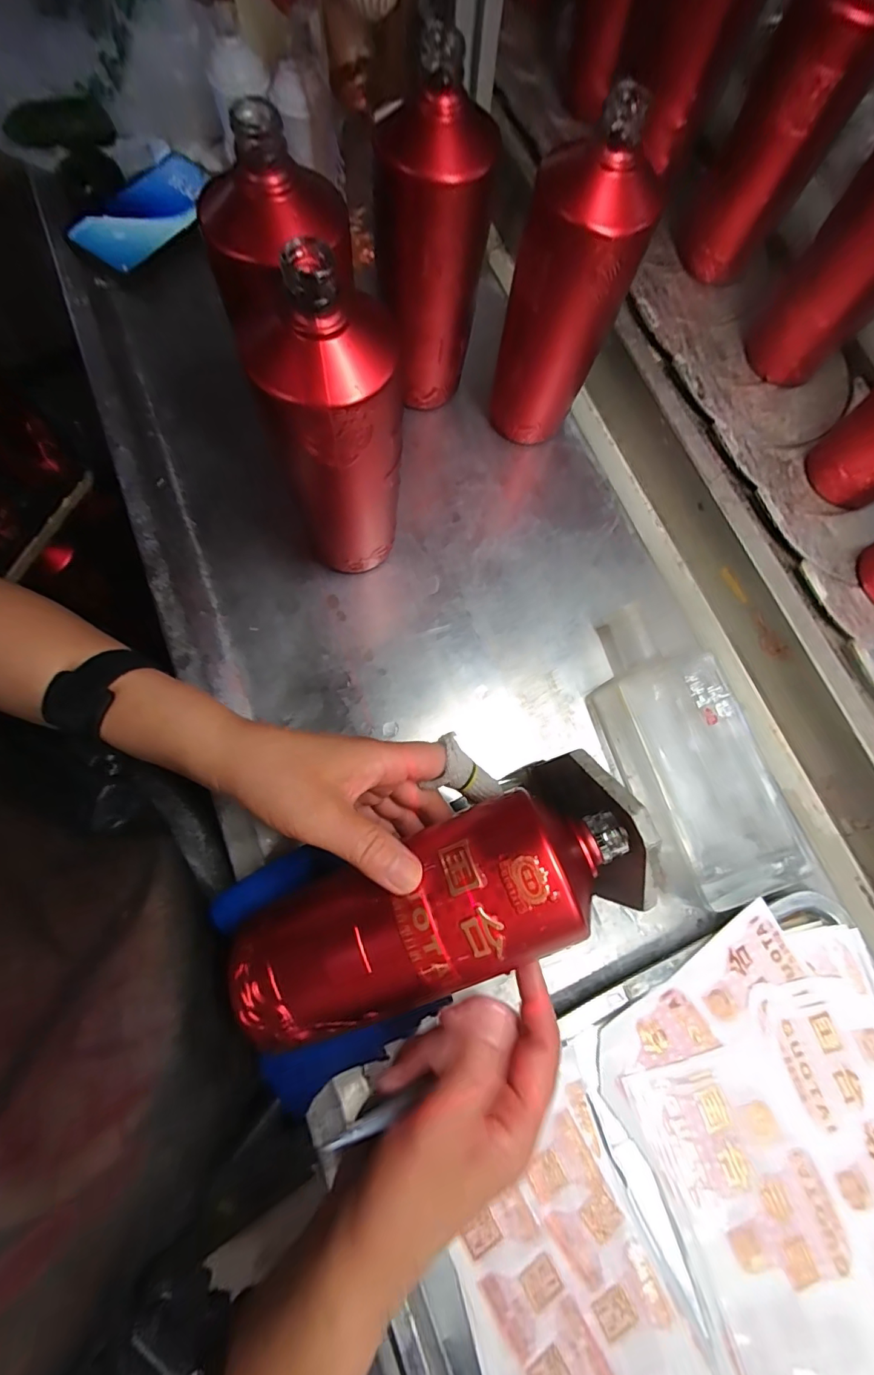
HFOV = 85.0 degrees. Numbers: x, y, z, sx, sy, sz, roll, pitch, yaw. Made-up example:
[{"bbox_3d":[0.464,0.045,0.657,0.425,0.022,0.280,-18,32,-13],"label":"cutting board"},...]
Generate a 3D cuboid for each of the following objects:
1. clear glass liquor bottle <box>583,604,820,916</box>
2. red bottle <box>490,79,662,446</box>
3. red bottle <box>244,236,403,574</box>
[{"bbox_3d":[0.184,0.046,0.363,0.099,0.038,0.223,-18,79,-7],"label":"clear glass liquor bottle"},{"bbox_3d":[0.094,-0.287,0.366,0.083,0.194,0.063,17,77,1],"label":"red bottle"},{"bbox_3d":[-0.063,-0.152,0.311,0.076,0.212,0.081,-16,79,-6],"label":"red bottle"}]

